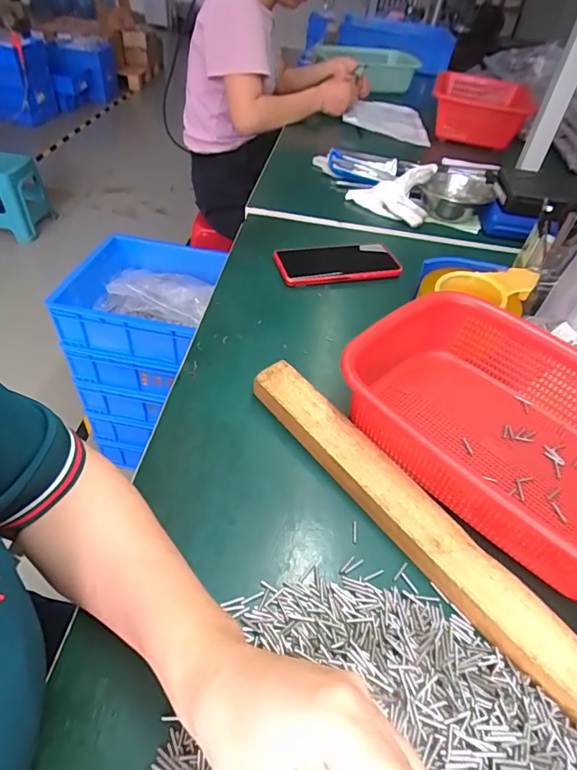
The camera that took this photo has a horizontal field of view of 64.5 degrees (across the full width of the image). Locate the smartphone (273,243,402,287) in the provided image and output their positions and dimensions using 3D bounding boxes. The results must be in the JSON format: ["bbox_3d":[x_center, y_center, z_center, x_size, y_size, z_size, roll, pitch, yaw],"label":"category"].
[{"bbox_3d":[0.068,-0.172,0.630,0.169,0.011,0.085,-8,47,-13],"label":"smartphone"}]

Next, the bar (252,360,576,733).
[{"bbox_3d":[0.120,0.125,0.334,0.044,0.023,0.440,-28,54,-28],"label":"bar"}]

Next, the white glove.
[{"bbox_3d":[0.167,-0.324,0.767,0.143,0.075,0.078,22,47,14],"label":"white glove"}]

